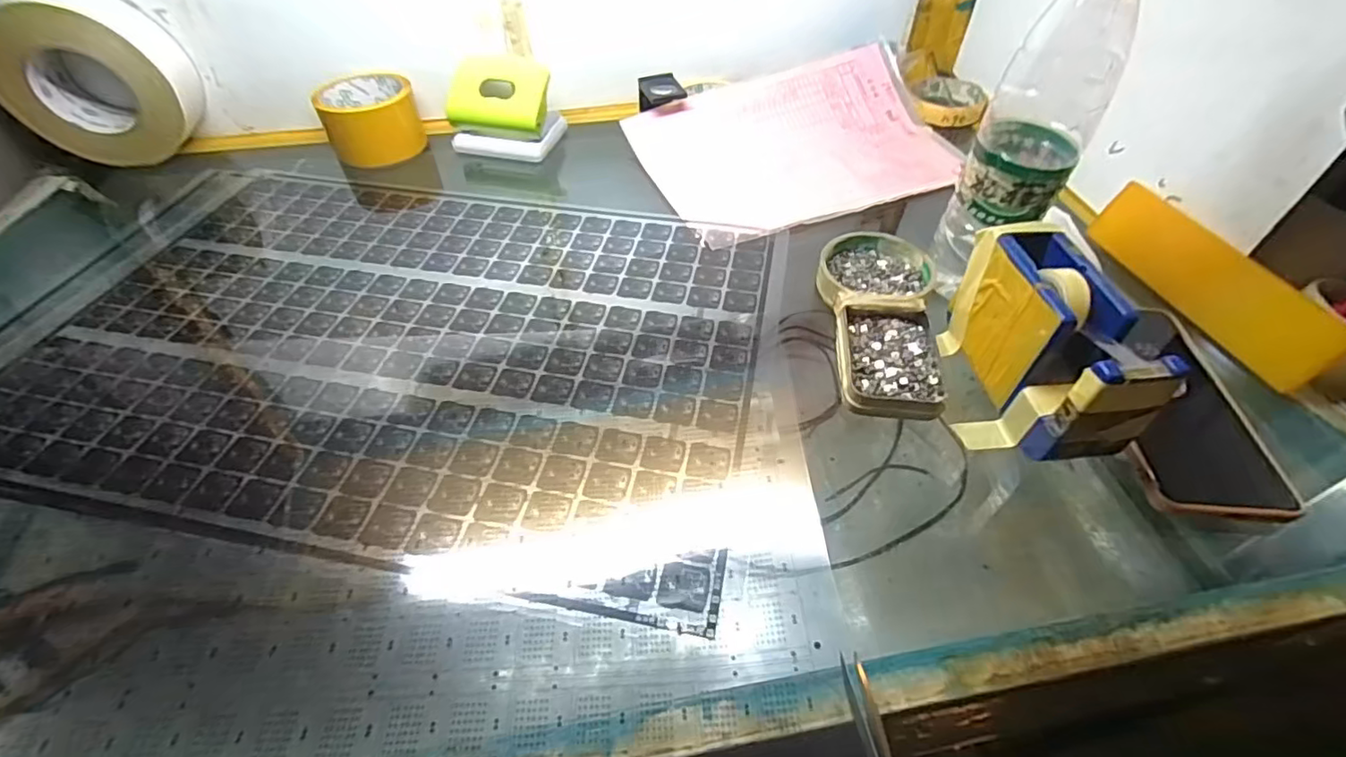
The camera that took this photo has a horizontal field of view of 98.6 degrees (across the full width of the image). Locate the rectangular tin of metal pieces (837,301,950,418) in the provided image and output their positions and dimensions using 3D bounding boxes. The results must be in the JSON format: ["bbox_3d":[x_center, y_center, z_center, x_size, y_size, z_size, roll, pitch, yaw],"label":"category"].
[{"bbox_3d":[0.143,-0.013,0.385,0.063,0.017,0.094,6,49,6],"label":"rectangular tin of metal pieces"}]

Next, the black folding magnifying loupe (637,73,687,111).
[{"bbox_3d":[-0.013,-0.295,0.600,0.037,0.030,0.037,-24,52,-19],"label":"black folding magnifying loupe"}]

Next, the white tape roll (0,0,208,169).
[{"bbox_3d":[-0.531,-0.268,0.537,0.146,0.137,0.060,-11,49,-9],"label":"white tape roll"}]

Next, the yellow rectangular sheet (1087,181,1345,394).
[{"bbox_3d":[0.384,-0.074,0.419,0.022,0.046,0.184,-10,49,-8],"label":"yellow rectangular sheet"}]

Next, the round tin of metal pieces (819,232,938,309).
[{"bbox_3d":[0.152,-0.078,0.438,0.082,0.022,0.080,0,48,0],"label":"round tin of metal pieces"}]

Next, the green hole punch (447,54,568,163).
[{"bbox_3d":[-0.171,-0.275,0.586,0.103,0.070,0.077,13,50,12],"label":"green hole punch"}]

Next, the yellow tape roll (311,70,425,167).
[{"bbox_3d":[-0.311,-0.270,0.599,0.092,0.056,0.088,-20,51,-17],"label":"yellow tape roll"}]

